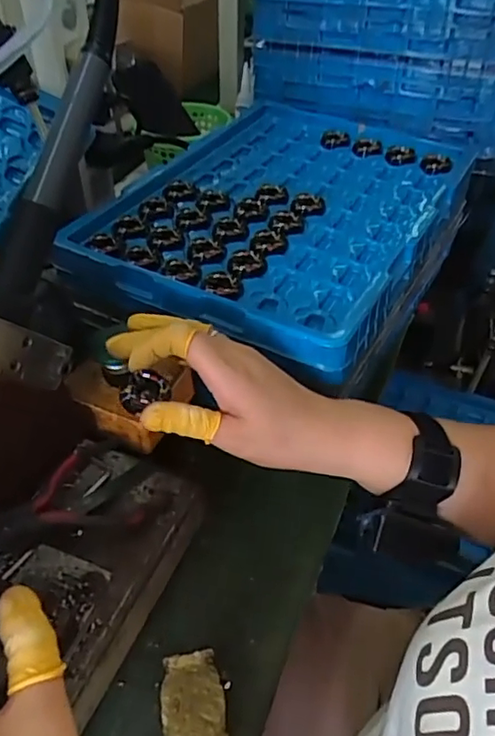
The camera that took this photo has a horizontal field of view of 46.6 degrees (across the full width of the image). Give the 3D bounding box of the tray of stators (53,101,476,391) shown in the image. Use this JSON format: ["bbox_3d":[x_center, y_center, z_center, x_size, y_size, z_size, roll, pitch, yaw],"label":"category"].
[{"bbox_3d":[0.039,-0.155,0.558,0.286,0.049,0.382,21,48,18],"label":"tray of stators"}]

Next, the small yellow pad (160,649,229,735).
[{"bbox_3d":[-0.031,0.189,0.327,0.035,0.006,0.052,-5,46,-7],"label":"small yellow pad"}]

